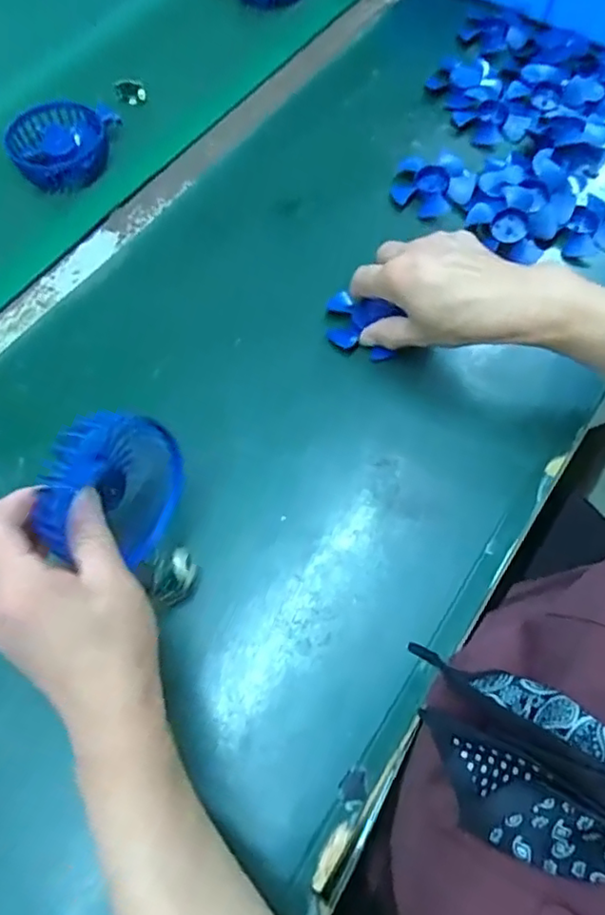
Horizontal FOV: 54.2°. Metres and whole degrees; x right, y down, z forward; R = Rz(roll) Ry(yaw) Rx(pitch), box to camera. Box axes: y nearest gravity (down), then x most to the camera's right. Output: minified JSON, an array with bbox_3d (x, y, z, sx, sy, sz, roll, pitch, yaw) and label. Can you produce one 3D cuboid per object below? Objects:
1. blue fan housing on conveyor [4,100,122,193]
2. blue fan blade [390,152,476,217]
[{"bbox_3d":[-0.223,-0.290,0.552,0.092,0.030,0.088,4,64,4],"label":"blue fan housing on conveyor"},{"bbox_3d":[0.119,-0.247,0.535,0.069,0.013,0.069,16,66,9],"label":"blue fan blade"}]

